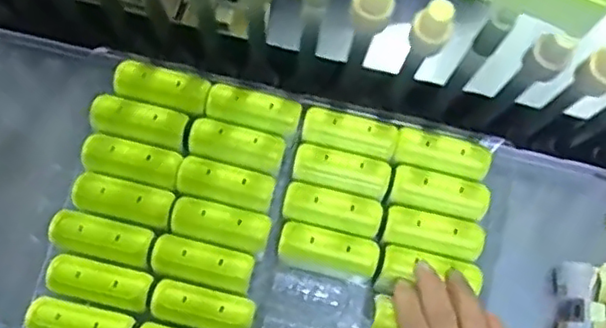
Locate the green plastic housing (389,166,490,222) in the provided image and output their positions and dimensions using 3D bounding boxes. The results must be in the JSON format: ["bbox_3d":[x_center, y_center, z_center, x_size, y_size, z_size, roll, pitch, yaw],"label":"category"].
[{"bbox_3d":[0.108,0.024,0.501,0.075,0.016,0.029,13,77,4],"label":"green plastic housing"}]

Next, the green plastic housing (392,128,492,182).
[{"bbox_3d":[0.112,-0.007,0.507,0.076,0.014,0.030,13,77,4],"label":"green plastic housing"}]

